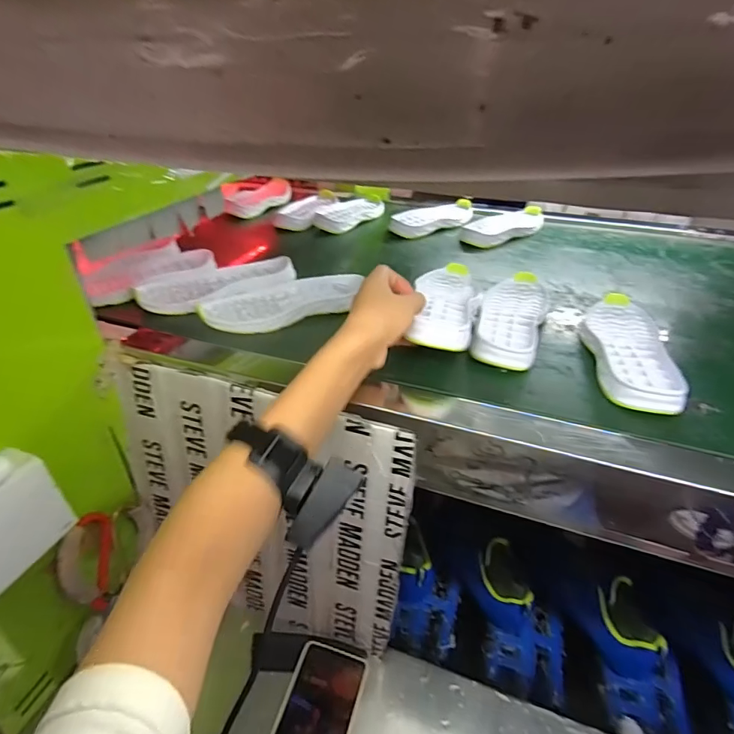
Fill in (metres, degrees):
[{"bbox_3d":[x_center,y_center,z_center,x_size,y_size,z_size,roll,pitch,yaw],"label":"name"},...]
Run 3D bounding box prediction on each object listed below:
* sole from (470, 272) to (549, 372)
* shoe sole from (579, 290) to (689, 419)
[{"bbox_3d":[0.173,-0.062,0.544,0.076,0.025,0.198,15,36,20],"label":"sole"},{"bbox_3d":[0.283,-0.024,0.495,0.080,0.023,0.212,12,35,15],"label":"shoe sole"}]

